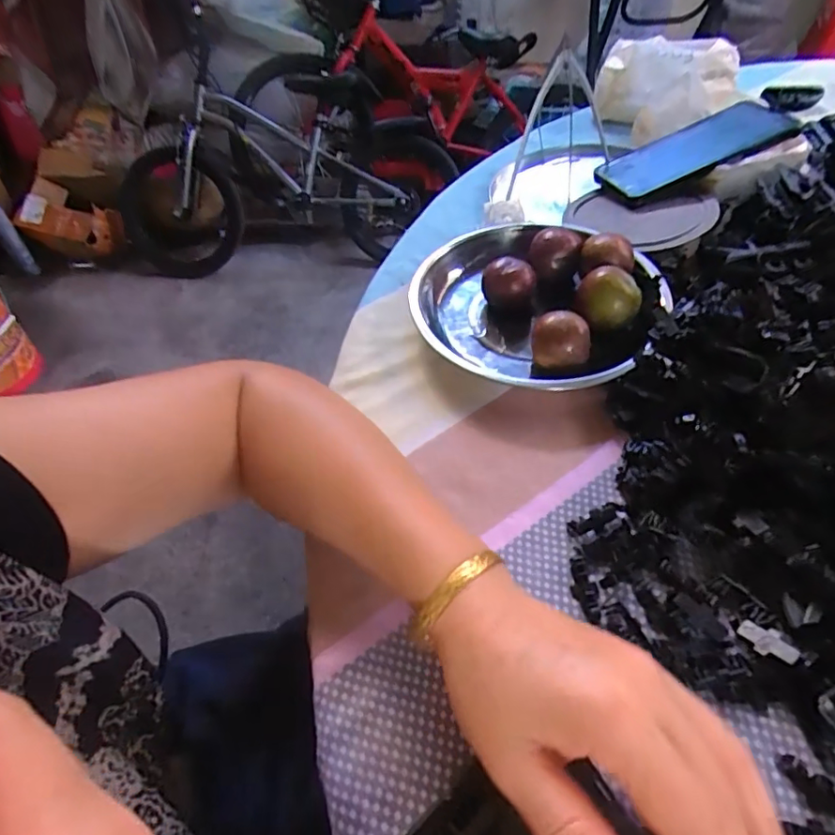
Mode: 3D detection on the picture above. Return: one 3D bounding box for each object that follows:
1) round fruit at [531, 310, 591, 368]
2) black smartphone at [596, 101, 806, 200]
[{"bbox_3d":[0.100,-0.051,0.385,0.038,0.033,0.034,-1,51,5],"label":"round fruit"},{"bbox_3d":[0.253,-0.248,0.509,0.161,0.010,0.080,-21,46,2],"label":"black smartphone"}]

